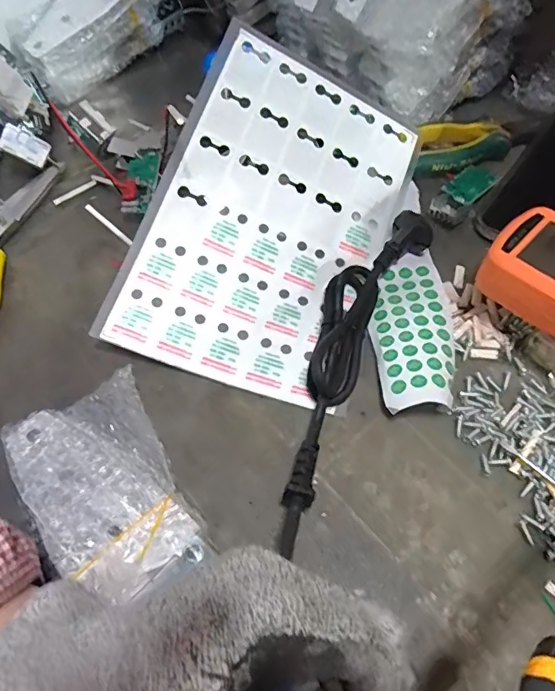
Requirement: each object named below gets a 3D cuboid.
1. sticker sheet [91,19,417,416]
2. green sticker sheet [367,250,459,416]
[{"bbox_3d":[-0.001,-0.095,0.359,0.167,0.026,0.252,23,78,-10],"label":"sticker sheet"},{"bbox_3d":[0.096,-0.017,0.340,0.056,0.020,0.133,0,60,2],"label":"green sticker sheet"}]

